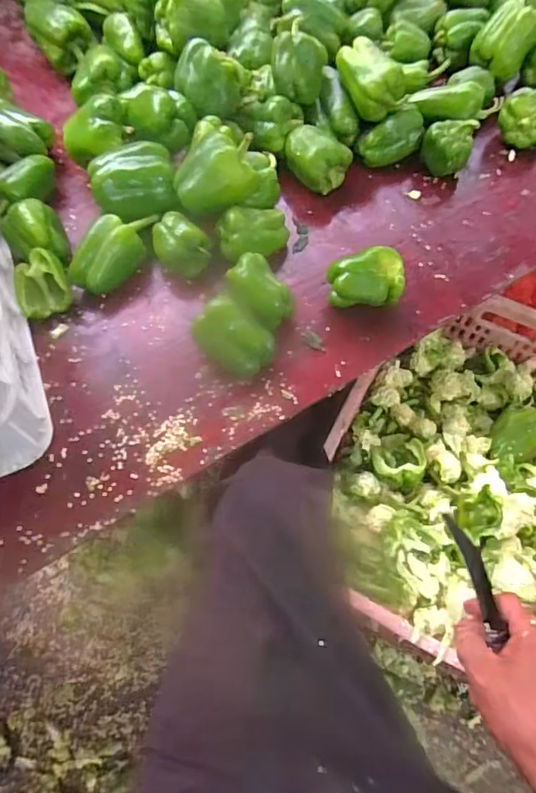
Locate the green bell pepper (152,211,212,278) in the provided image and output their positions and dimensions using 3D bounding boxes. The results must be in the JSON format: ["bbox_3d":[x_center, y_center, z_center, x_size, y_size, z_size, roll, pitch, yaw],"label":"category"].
[{"bbox_3d":[-0.114,-0.202,0.678,0.074,0.066,0.072,0,65,-1],"label":"green bell pepper"}]

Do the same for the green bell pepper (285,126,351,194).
[{"bbox_3d":[0.075,-0.357,0.753,0.081,0.080,0.091,-27,68,-13],"label":"green bell pepper"}]

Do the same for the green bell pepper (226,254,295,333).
[{"bbox_3d":[-0.009,-0.130,0.637,0.067,0.071,0.083,-24,67,-12],"label":"green bell pepper"}]

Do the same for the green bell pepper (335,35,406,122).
[{"bbox_3d":[0.154,-0.469,0.746,0.081,0.076,0.103,-23,67,-11],"label":"green bell pepper"}]

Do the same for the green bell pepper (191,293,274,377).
[{"bbox_3d":[-0.045,-0.062,0.600,0.085,0.076,0.079,0,65,-1],"label":"green bell pepper"}]

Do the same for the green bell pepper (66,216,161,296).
[{"bbox_3d":[-0.203,-0.194,0.668,0.054,0.074,0.134,29,68,12],"label":"green bell pepper"}]

